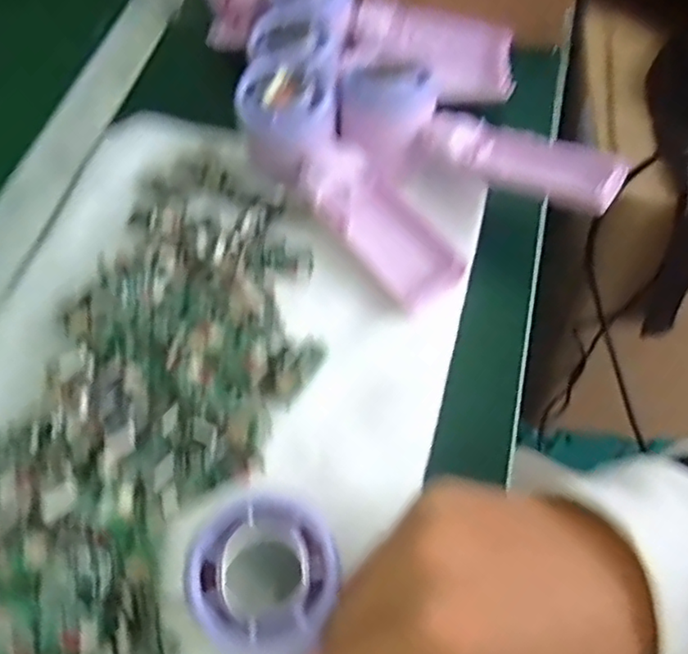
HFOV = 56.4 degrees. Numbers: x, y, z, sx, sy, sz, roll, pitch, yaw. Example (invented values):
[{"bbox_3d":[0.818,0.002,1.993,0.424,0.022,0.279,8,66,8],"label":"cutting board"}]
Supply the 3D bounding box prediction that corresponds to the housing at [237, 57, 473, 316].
[{"bbox_3d":[0.001,-0.080,0.358,0.047,0.027,0.159,-37,83,-17],"label":"housing"}]

